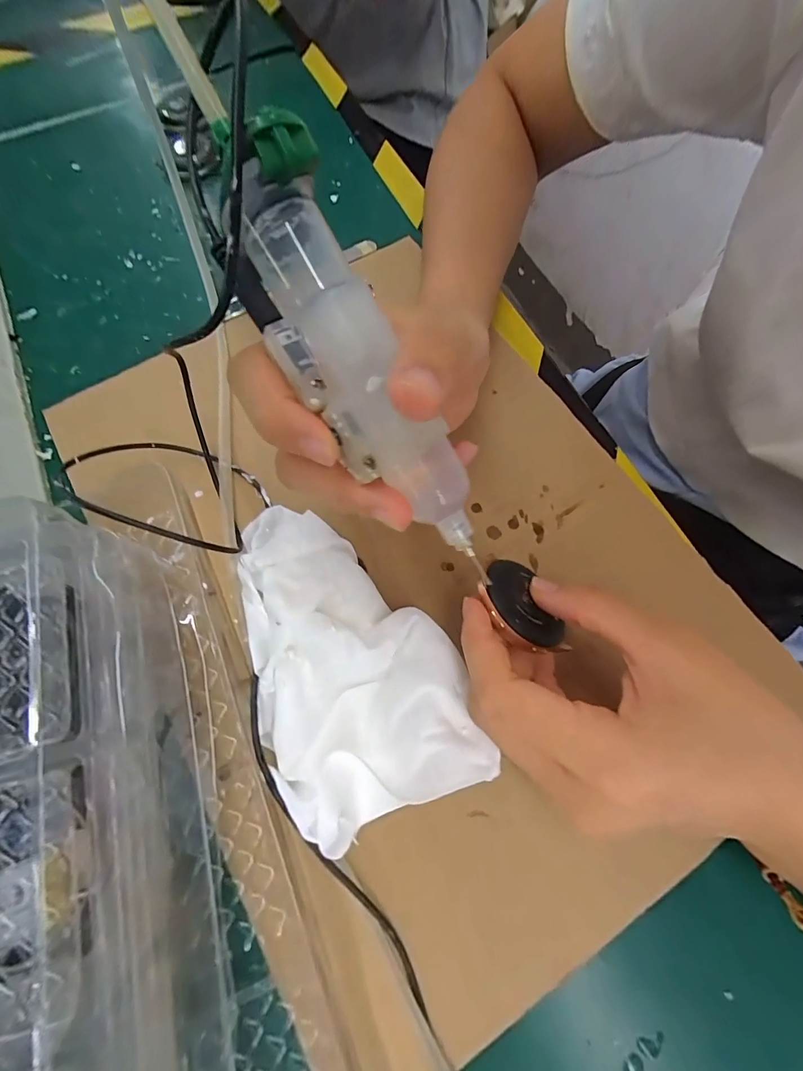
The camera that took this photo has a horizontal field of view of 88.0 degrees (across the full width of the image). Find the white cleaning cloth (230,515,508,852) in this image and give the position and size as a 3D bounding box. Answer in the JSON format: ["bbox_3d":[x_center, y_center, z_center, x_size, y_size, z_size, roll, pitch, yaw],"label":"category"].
[{"bbox_3d":[-0.027,0.047,0.184,0.085,0.038,0.138,-23,72,-7],"label":"white cleaning cloth"}]

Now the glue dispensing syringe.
[{"bbox_3d":[-0.012,-0.046,0.126,0.032,0.025,0.129,-32,104,-10],"label":"glue dispensing syringe"}]

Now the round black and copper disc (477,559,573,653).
[{"bbox_3d":[0.049,0.030,0.182,0.033,0.011,0.042,-6,53,-33],"label":"round black and copper disc"}]

